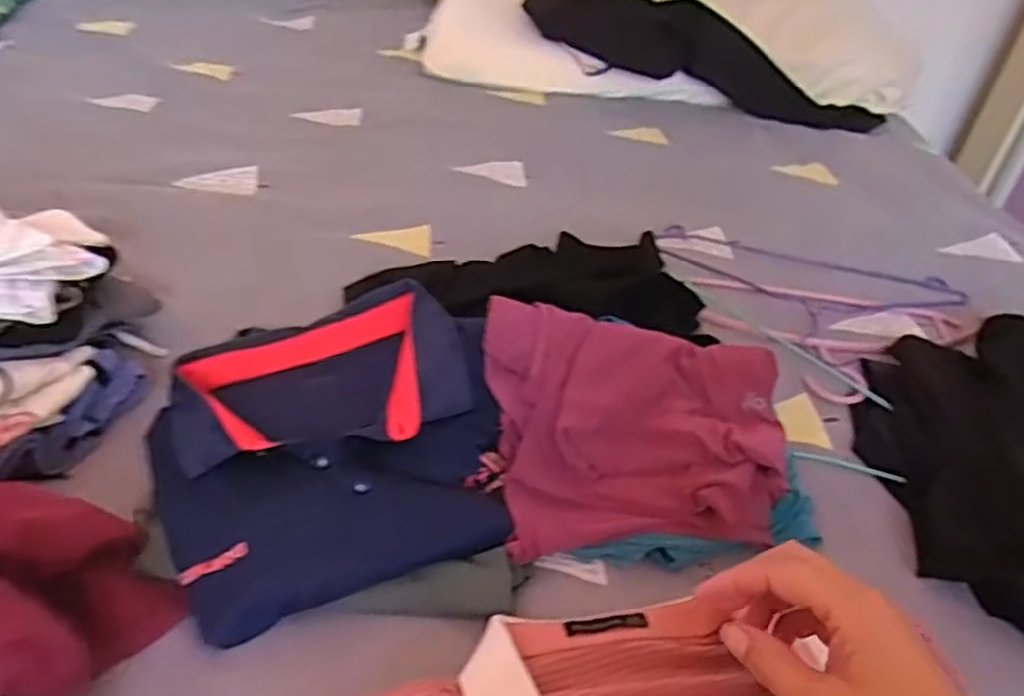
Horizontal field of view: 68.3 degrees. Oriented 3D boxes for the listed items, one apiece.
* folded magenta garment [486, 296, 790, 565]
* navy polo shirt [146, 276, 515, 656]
[{"bbox_3d":[0.102,0.057,0.578,0.224,0.080,0.177,0,41,-8],"label":"folded magenta garment"},{"bbox_3d":[-0.132,0.062,0.569,0.250,0.057,0.249,-14,44,-22],"label":"navy polo shirt"}]

